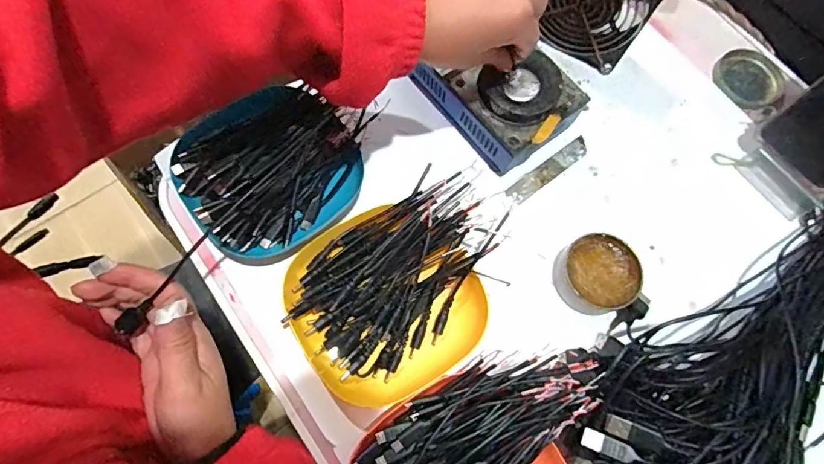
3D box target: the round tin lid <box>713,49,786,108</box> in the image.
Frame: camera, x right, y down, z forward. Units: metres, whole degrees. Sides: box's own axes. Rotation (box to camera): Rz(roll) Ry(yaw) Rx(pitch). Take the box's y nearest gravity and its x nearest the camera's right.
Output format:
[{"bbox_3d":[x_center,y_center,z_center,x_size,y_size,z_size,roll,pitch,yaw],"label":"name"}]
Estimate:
[{"bbox_3d":[0.348,-0.159,0.493,0.064,0.007,0.066,1,71,-2],"label":"round tin lid"}]

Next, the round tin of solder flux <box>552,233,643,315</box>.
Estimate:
[{"bbox_3d":[0.155,0.035,0.398,0.062,0.025,0.061,1,71,-2],"label":"round tin of solder flux"}]

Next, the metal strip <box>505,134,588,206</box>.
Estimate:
[{"bbox_3d":[0.127,-0.058,0.440,0.096,0.004,0.018,-36,76,-13],"label":"metal strip"}]

